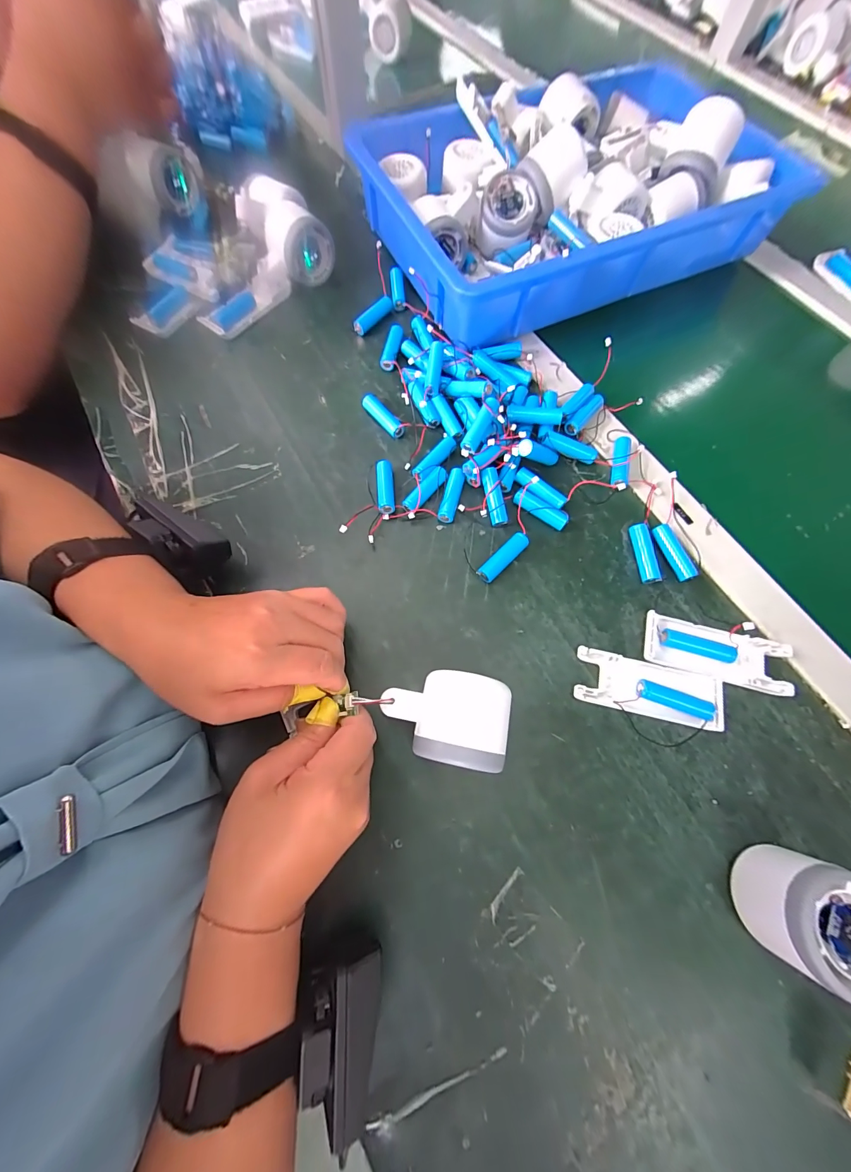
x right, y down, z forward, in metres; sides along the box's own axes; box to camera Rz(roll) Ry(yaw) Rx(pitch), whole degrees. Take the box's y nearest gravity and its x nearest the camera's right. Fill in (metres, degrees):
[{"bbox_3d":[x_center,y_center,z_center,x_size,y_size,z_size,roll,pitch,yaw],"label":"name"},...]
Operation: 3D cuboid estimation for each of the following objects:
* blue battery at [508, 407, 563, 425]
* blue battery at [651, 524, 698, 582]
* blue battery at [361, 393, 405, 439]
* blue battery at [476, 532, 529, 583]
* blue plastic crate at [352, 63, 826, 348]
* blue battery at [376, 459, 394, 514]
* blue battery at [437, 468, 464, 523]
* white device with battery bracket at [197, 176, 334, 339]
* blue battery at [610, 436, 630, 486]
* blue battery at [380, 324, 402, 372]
[{"bbox_3d":[0.101,-0.158,0.346,0.049,0.015,0.011,4,71,1],"label":"blue battery"},{"bbox_3d":[0.210,-0.027,0.317,0.014,0.011,0.050,-19,72,-7],"label":"blue battery"},{"bbox_3d":[-0.040,-0.164,0.361,0.014,0.015,0.049,-41,75,-13],"label":"blue battery"},{"bbox_3d":[0.065,-0.024,0.316,0.052,0.014,0.014,-42,76,-14],"label":"blue battery"},{"bbox_3d":[0.150,-0.439,0.419,0.405,0.098,0.295,-24,72,-8],"label":"blue plastic crate"},{"bbox_3d":[-0.036,-0.089,0.335,0.014,0.016,0.053,-5,71,-2],"label":"blue battery"},{"bbox_3d":[0.023,-0.080,0.332,0.014,0.014,0.048,14,71,5],"label":"blue battery"},{"bbox_3d":[-0.191,-0.355,0.407,0.164,0.064,0.092,-42,76,-14],"label":"white device with battery bracket"},{"bbox_3d":[0.178,-0.113,0.339,0.016,0.016,0.060,18,58,6],"label":"blue battery"},{"bbox_3d":[-0.035,-0.251,0.395,0.016,0.017,0.048,10,71,3],"label":"blue battery"}]

